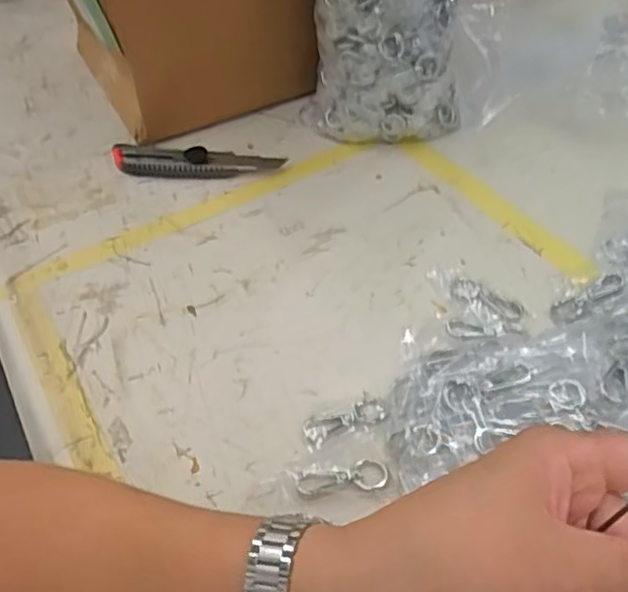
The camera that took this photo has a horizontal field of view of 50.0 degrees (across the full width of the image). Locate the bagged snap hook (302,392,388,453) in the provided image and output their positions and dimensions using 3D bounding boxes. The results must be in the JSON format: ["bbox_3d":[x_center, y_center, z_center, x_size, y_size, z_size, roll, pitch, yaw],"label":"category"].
[{"bbox_3d":[0.020,0.082,0.440,0.057,0.004,0.023,-23,49,-15],"label":"bagged snap hook"}]

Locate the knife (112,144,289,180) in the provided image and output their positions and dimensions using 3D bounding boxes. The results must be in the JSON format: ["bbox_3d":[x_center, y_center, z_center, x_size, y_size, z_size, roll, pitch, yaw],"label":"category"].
[{"bbox_3d":[-0.116,-0.129,0.646,0.167,0.014,0.041,5,48,10],"label":"knife"}]

